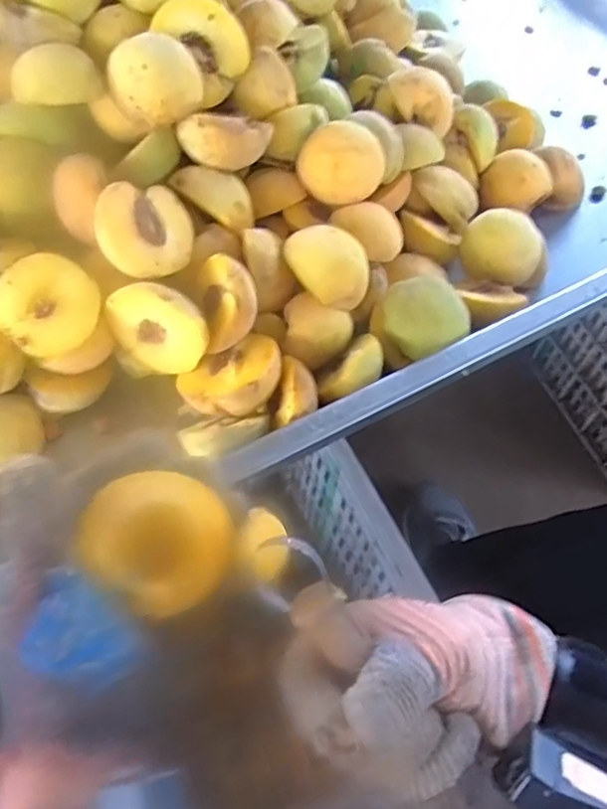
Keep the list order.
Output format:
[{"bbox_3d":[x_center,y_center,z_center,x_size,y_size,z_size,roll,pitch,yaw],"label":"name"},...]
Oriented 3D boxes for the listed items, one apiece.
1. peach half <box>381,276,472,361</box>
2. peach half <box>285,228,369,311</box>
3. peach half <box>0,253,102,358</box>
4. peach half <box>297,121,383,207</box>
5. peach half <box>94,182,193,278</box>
[{"bbox_3d":[0.093,-0.065,0.494,0.070,0.037,0.061,14,58,7],"label":"peach half"},{"bbox_3d":[0.021,-0.104,0.472,0.067,0.025,0.055,38,81,-16],"label":"peach half"},{"bbox_3d":[-0.175,-0.068,0.443,0.065,0.036,0.064,45,87,-11],"label":"peach half"},{"bbox_3d":[0.030,-0.192,0.510,0.063,0.063,0.029,-39,20,16],"label":"peach half"},{"bbox_3d":[-0.112,-0.122,0.452,0.073,0.024,0.065,-27,97,-44],"label":"peach half"}]

